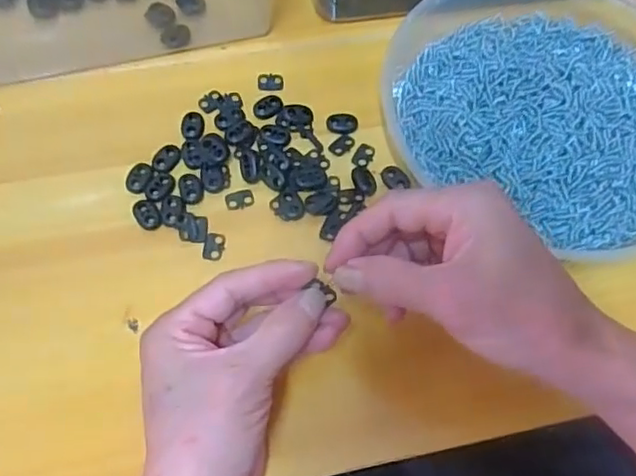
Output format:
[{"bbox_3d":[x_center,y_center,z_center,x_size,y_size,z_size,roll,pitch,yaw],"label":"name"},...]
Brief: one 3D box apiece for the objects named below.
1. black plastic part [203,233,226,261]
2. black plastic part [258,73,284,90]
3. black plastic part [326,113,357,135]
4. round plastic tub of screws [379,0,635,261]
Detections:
[{"bbox_3d":[-0.065,0.005,0.383,0.012,0.004,0.018,12,65,2],"label":"black plastic part"},{"bbox_3d":[-0.034,-0.113,0.439,0.018,0.004,0.014,-3,66,-5],"label":"black plastic part"},{"bbox_3d":[0.017,-0.080,0.425,0.021,0.004,0.014,-5,66,-6],"label":"black plastic part"},{"bbox_3d":[0.166,-0.101,0.424,0.224,0.044,0.214,1,65,-3],"label":"round plastic tub of screws"}]

